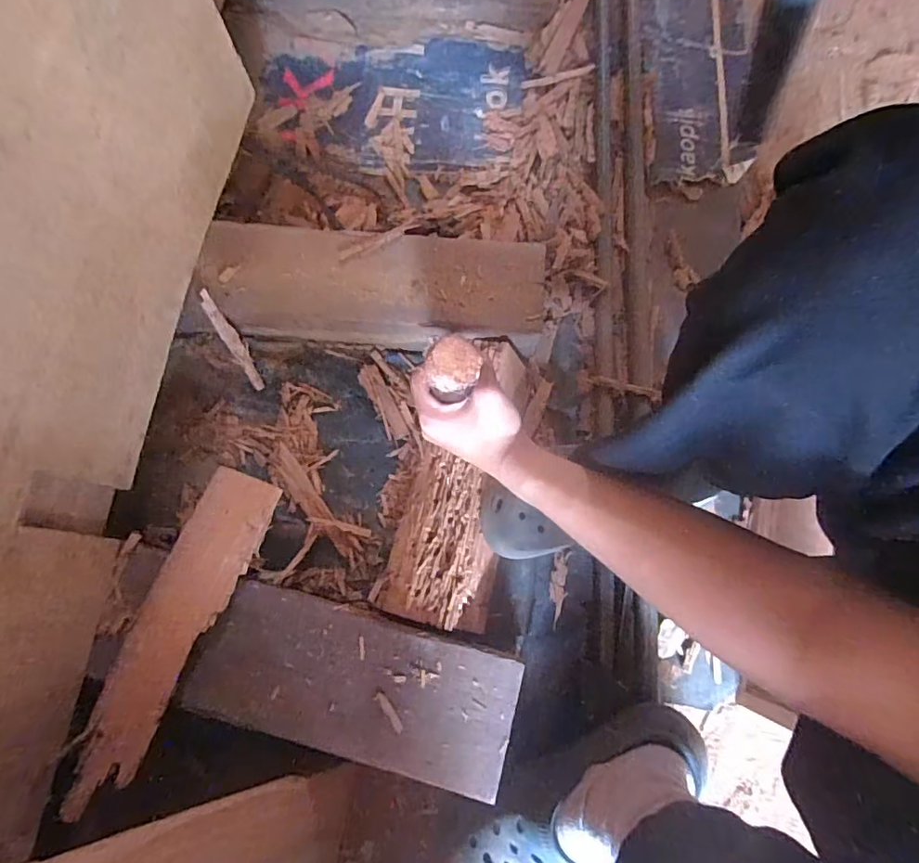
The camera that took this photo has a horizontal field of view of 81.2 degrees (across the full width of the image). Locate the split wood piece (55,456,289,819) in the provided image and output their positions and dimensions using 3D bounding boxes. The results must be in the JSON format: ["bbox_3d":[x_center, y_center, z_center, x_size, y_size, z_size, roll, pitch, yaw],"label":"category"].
[{"bbox_3d":[-0.253,0.171,0.471,0.066,0.014,0.285,21,74,7],"label":"split wood piece"}]

